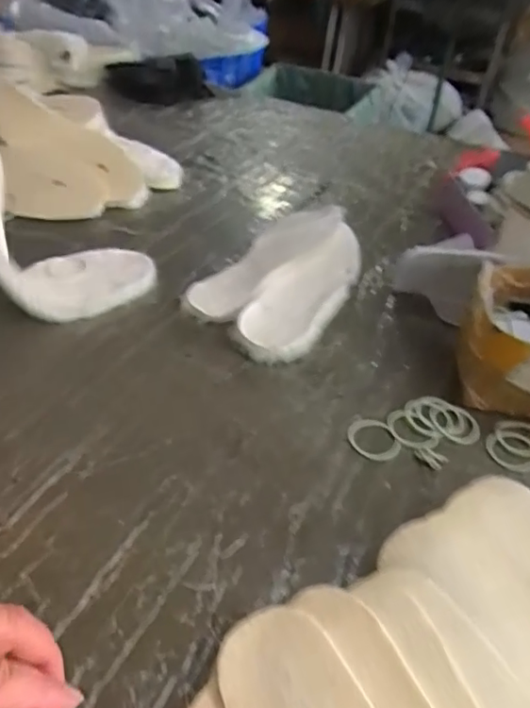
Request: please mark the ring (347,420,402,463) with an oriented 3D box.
[{"bbox_3d":[0.091,0.071,0.466,0.043,0.004,0.044,-9,43,-17],"label":"ring"}]

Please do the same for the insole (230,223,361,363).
[{"bbox_3d":[0.045,-0.069,0.603,0.078,0.035,0.233,22,43,17],"label":"insole"}]

